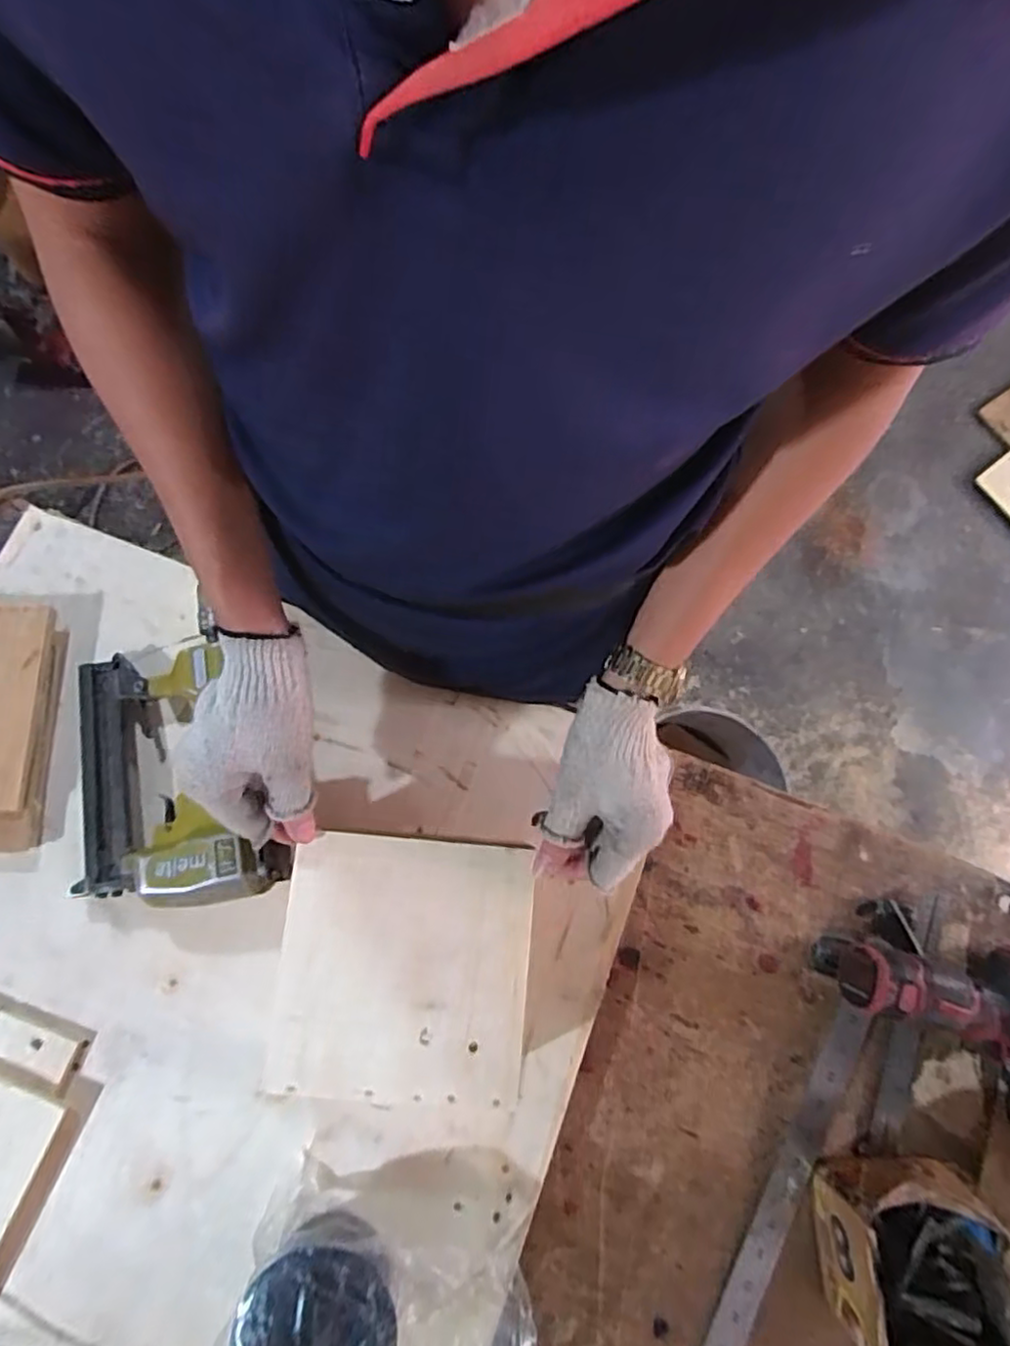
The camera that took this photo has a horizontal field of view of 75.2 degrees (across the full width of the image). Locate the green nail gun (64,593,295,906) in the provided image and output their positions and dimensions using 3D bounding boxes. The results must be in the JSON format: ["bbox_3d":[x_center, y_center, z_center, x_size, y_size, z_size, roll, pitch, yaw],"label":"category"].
[{"bbox_3d":[-0.269,0.073,0.545,0.166,0.060,0.224,-5,78,-5],"label":"green nail gun"}]

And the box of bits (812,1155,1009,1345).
[{"bbox_3d":[0.319,0.456,0.509,0.114,0.081,0.123,0,78,-4],"label":"box of bits"}]

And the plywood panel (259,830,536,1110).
[{"bbox_3d":[-0.069,0.202,0.451,0.167,0.012,0.168,5,78,0],"label":"plywood panel"}]

